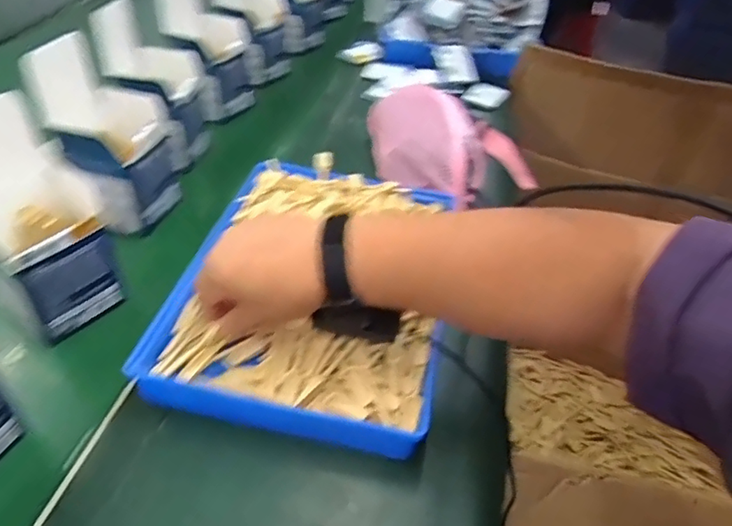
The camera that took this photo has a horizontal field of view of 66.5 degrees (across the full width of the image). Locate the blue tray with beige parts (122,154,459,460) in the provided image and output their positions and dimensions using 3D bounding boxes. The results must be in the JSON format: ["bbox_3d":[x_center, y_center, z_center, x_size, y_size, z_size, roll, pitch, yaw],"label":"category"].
[{"bbox_3d":[-0.044,0.004,0.527,0.234,0.061,0.318,10,42,5],"label":"blue tray with beige parts"}]

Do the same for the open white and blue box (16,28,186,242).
[{"bbox_3d":[-0.267,-0.133,0.583,0.106,0.162,0.117,13,42,8],"label":"open white and blue box"}]

